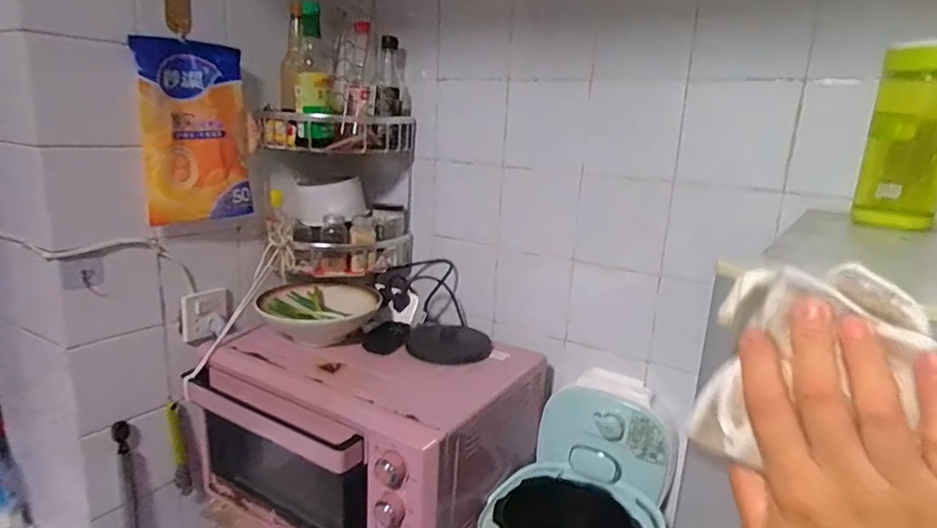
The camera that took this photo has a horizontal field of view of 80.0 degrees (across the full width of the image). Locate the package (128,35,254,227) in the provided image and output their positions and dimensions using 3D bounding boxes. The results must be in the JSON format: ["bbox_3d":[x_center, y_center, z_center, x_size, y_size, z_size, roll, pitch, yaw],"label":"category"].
[{"bbox_3d":[-0.444,-0.212,0.919,0.037,0.280,0.186,11,19,28],"label":"package"}]

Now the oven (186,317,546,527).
[{"bbox_3d":[-0.177,0.293,0.982,0.517,0.310,0.370,11,16,28],"label":"oven"}]

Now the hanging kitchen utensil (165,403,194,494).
[{"bbox_3d":[-0.509,0.331,0.986,0.030,0.177,0.023,-5,16,-30],"label":"hanging kitchen utensil"}]

